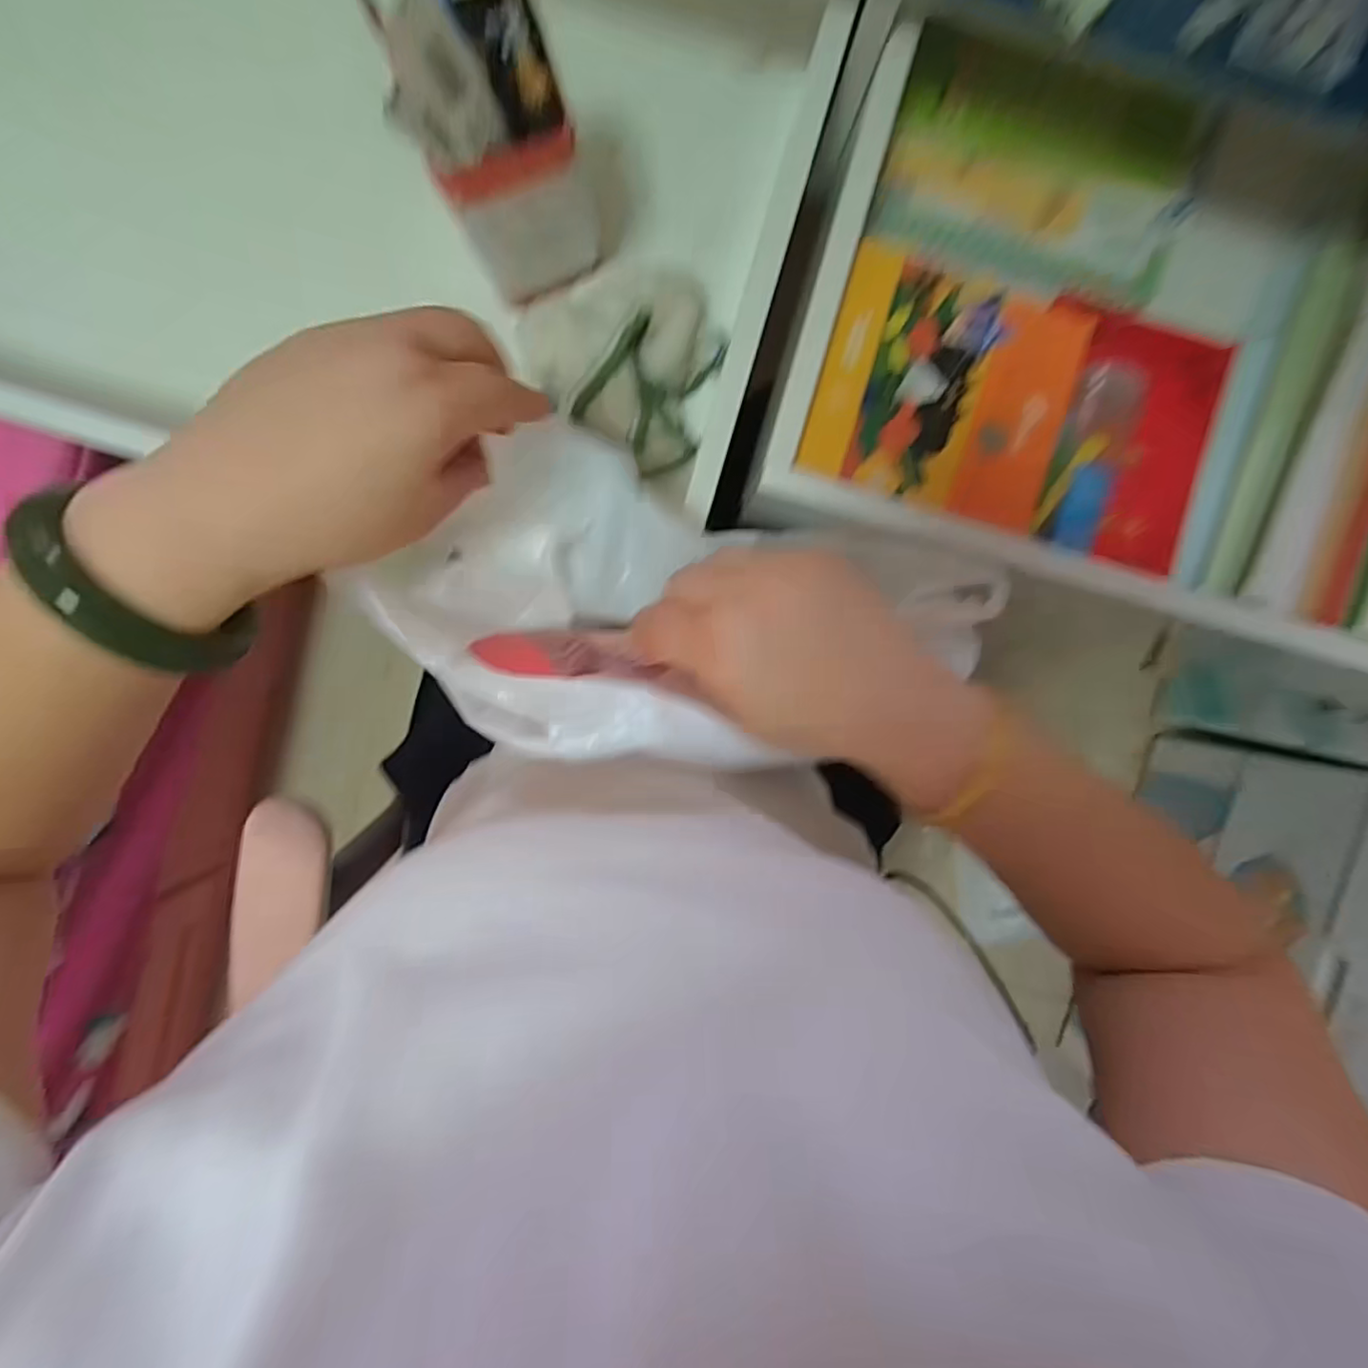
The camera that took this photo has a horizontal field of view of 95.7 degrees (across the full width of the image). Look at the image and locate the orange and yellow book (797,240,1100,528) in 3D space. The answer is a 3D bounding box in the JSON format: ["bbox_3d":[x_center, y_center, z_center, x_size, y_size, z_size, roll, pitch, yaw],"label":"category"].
[{"bbox_3d":[0.157,-0.173,0.365,0.149,0.012,0.135,16,93,-4],"label":"orange and yellow book"}]

